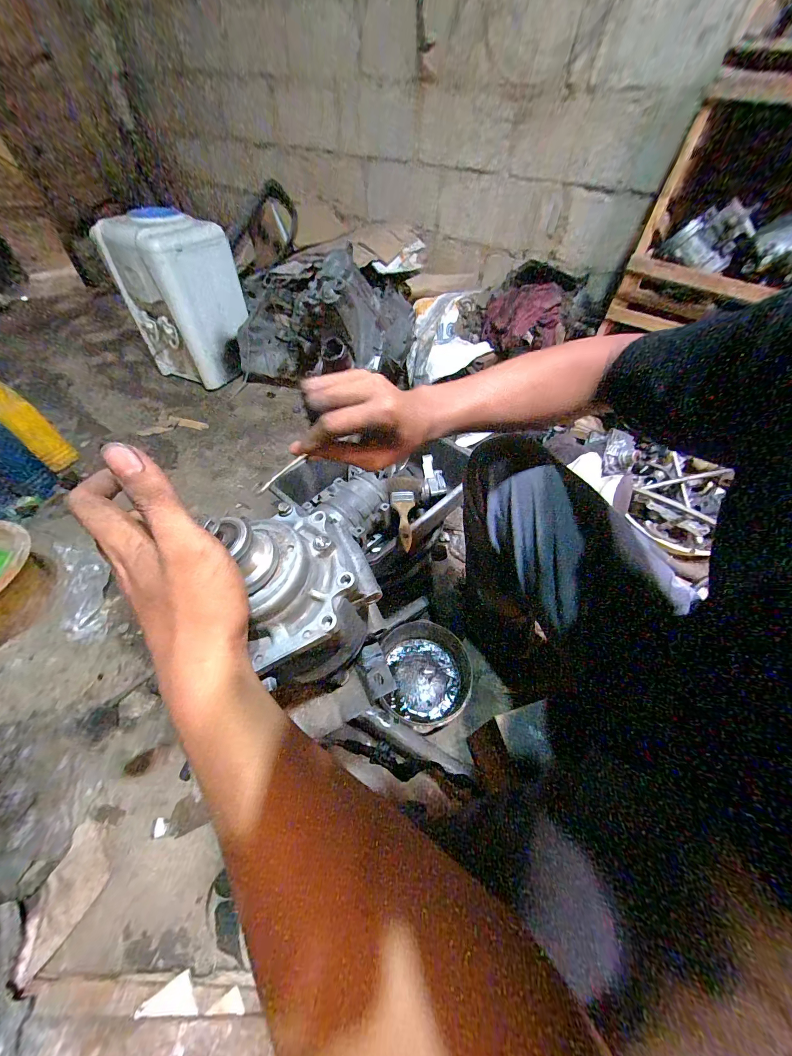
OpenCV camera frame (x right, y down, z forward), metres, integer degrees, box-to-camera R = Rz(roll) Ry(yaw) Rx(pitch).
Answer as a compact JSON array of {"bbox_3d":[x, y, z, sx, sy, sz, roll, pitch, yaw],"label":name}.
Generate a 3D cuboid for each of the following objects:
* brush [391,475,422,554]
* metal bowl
[{"bbox_3d":[0.019,-0.037,0.648,0.059,0.015,0.189,4,51,-1],"label":"brush"},{"bbox_3d":[0.058,0.303,0.683,0.192,0.075,0.196,2,51,-2],"label":"metal bowl"}]

